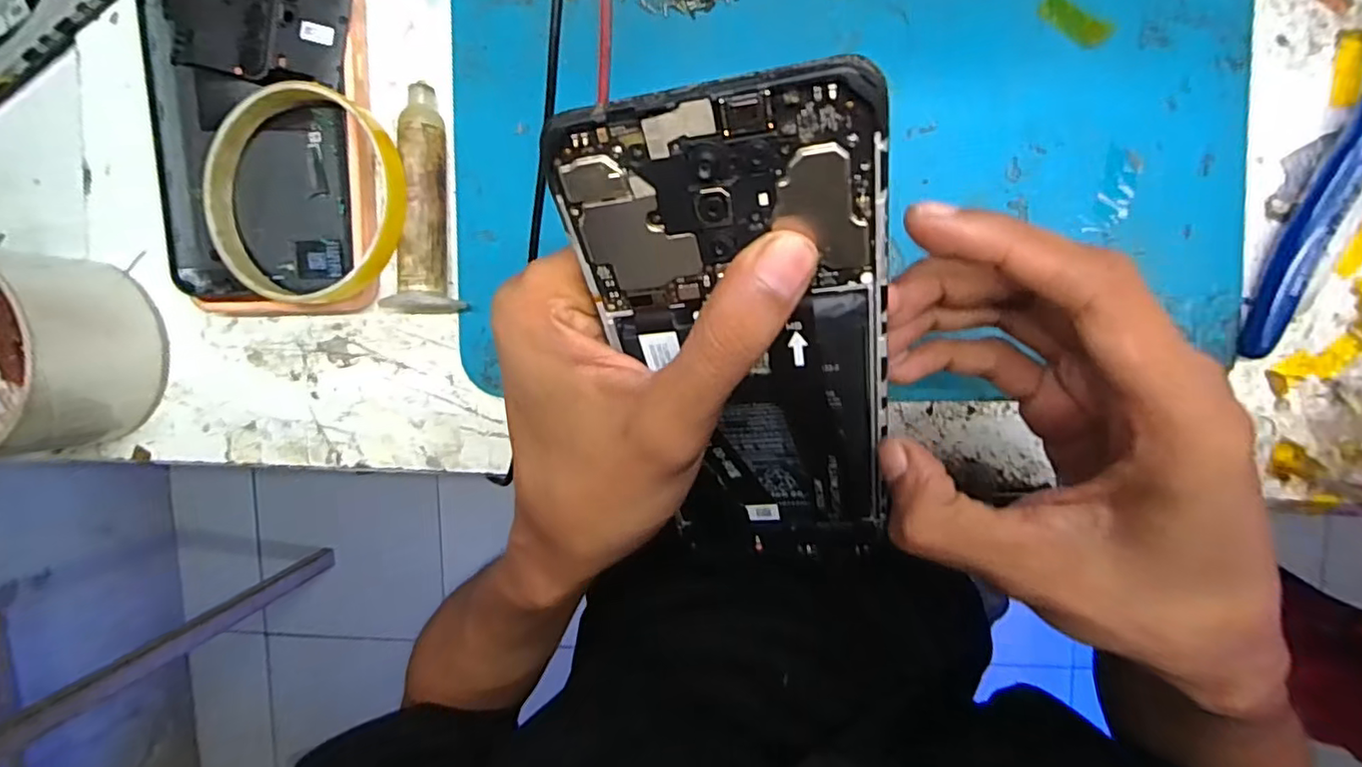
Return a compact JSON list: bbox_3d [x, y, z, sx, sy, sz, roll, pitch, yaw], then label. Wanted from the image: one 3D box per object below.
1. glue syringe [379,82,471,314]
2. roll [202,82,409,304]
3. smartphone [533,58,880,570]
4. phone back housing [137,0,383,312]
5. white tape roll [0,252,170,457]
[{"bbox_3d":[-0.103,-0.072,0.235,0.026,0.023,0.088,-5,94,6],"label":"glue syringe"},{"bbox_3d":[-0.147,-0.073,0.232,0.083,0.017,0.080,1,95,6],"label":"roll"},{"bbox_3d":[0.020,0.002,0.164,0.070,0.005,0.156,-5,129,14],"label":"smartphone"},{"bbox_3d":[-0.168,-0.114,0.238,0.085,0.015,0.166,-2,98,0],"label":"phone back housing"},{"bbox_3d":[-0.273,-0.013,0.246,0.080,0.051,0.079,1,95,6],"label":"white tape roll"}]

